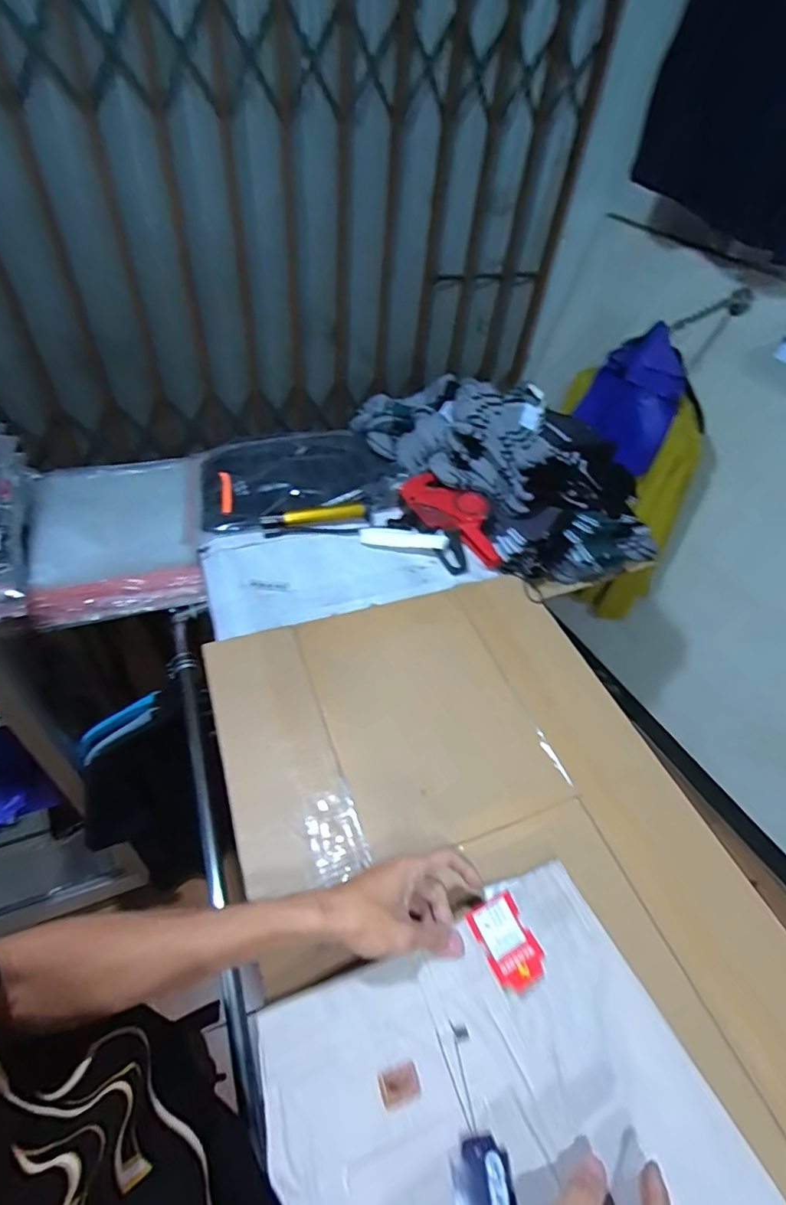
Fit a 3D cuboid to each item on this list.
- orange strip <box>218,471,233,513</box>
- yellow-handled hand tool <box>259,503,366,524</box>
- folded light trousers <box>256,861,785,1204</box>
[{"bbox_3d":[-0.304,-0.202,0.986,0.020,0.024,0.131,-7,49,-13],"label":"orange strip"},{"bbox_3d":[-0.135,-0.148,0.933,0.177,0.025,0.018,-9,50,-15],"label":"yellow-handled hand tool"},{"bbox_3d":[0.105,0.444,0.407,0.330,0.041,0.366,-16,52,-20],"label":"folded light trousers"}]

